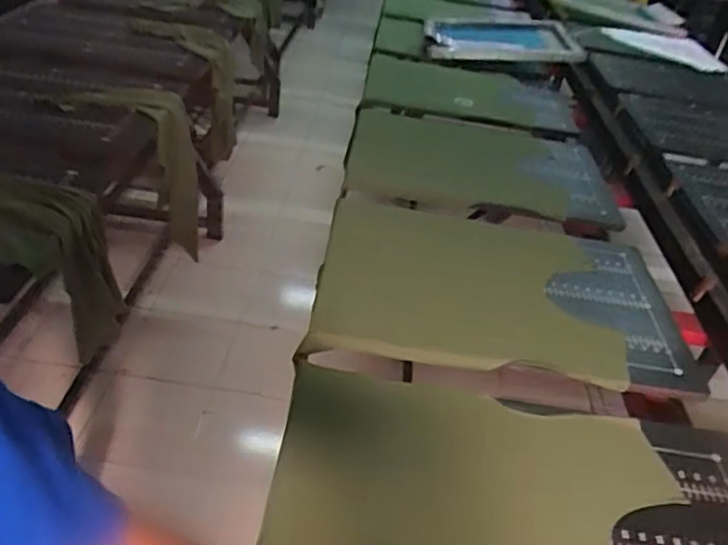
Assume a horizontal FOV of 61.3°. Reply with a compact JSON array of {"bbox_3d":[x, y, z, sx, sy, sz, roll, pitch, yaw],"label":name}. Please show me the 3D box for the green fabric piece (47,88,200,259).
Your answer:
[{"bbox_3d":[-0.541,-0.243,1.473,0.286,0.372,0.137,14,37,6],"label":"green fabric piece"}]

